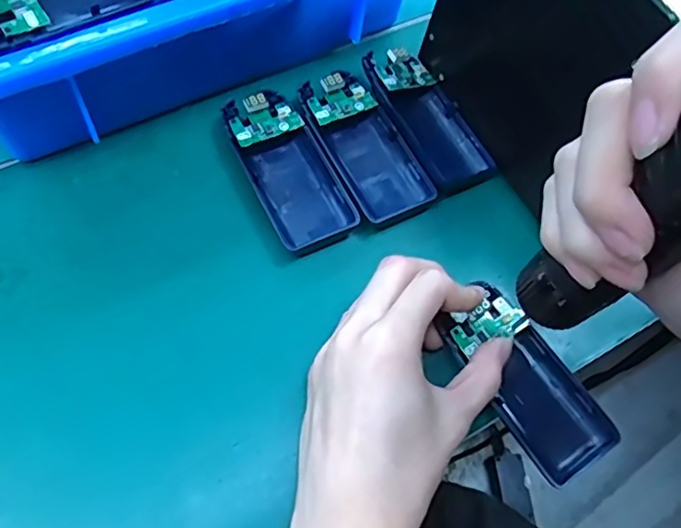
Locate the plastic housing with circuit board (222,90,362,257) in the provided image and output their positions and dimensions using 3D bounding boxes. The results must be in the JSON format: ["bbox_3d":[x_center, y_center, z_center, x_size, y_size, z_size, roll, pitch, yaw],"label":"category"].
[{"bbox_3d":[-0.031,-0.057,0.335,0.045,0.023,0.100,-25,69,-17],"label":"plastic housing with circuit board"}]

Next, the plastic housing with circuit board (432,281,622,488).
[{"bbox_3d":[0.093,0.059,0.300,0.045,0.015,0.098,-32,79,-20],"label":"plastic housing with circuit board"}]

